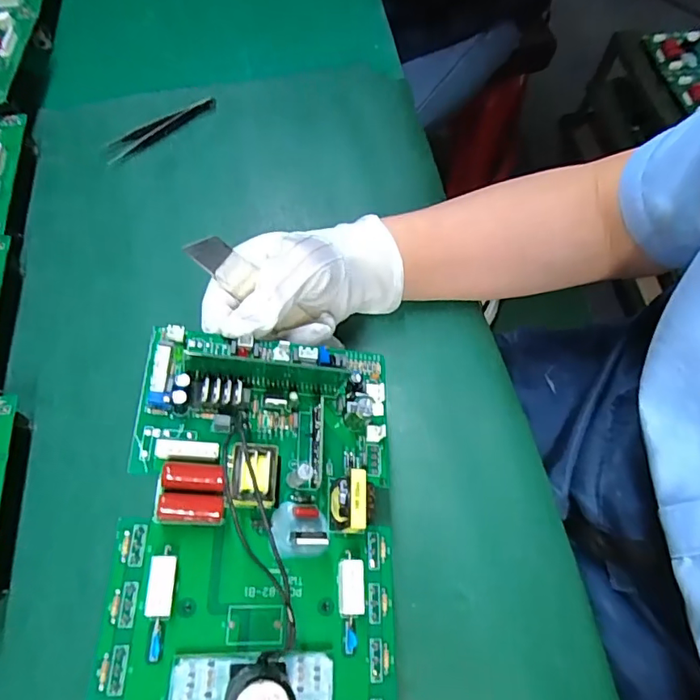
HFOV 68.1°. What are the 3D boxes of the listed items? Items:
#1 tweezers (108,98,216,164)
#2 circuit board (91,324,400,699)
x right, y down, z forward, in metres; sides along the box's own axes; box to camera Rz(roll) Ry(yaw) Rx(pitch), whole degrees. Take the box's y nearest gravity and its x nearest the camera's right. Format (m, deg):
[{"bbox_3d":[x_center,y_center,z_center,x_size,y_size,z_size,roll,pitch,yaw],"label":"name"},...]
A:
[{"bbox_3d":[-0.167,-0.199,0.464,0.107,0.013,0.019,-32,68,-15],"label":"tweezers"},{"bbox_3d":[-0.037,0.097,0.226,0.124,0.045,0.230,7,64,-16],"label":"circuit board"}]

